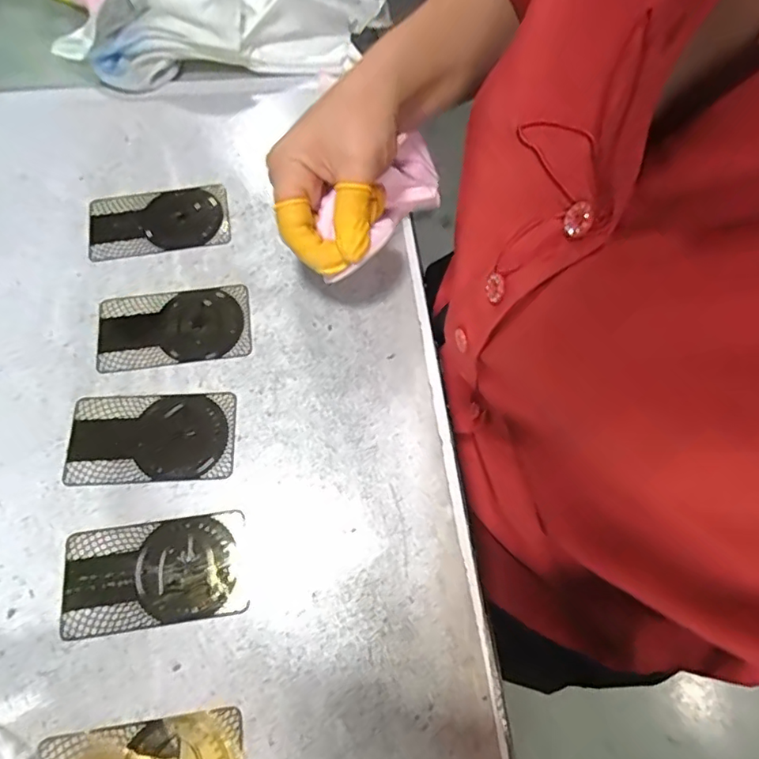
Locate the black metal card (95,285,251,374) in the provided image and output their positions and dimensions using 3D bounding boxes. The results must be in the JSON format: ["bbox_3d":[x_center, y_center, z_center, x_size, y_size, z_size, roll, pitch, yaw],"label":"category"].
[{"bbox_3d":[-0.120,-0.031,0.330,0.086,0.004,0.049,-7,66,-5],"label":"black metal card"}]

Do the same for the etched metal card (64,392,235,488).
[{"bbox_3d":[-0.122,0.030,0.302,0.087,0.004,0.049,-3,66,-3],"label":"etched metal card"}]

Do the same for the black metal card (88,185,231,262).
[{"bbox_3d":[-0.140,-0.101,0.358,0.085,0.004,0.049,-10,66,-6],"label":"black metal card"}]

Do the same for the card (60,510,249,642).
[{"bbox_3d":[-0.109,0.093,0.273,0.084,0.004,0.049,-7,66,-5],"label":"card"}]

